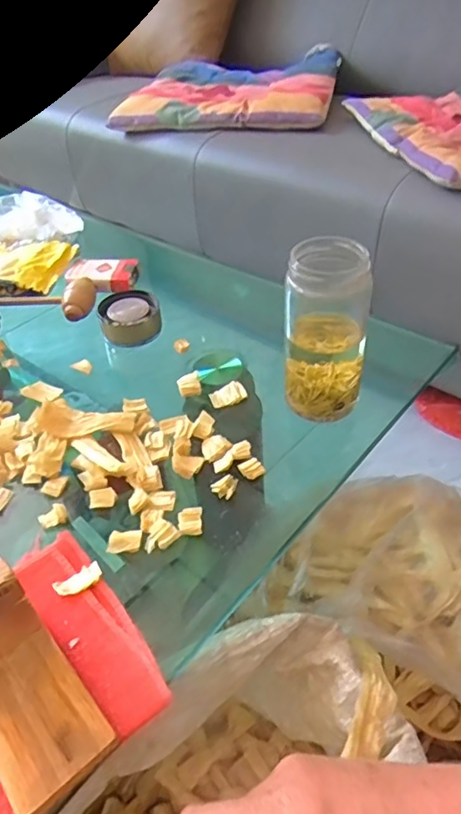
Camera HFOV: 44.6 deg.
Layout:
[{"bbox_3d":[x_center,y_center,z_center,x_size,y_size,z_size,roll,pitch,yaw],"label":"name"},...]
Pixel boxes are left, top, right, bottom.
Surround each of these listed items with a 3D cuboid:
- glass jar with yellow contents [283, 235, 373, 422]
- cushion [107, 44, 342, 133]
[{"bbox_3d":[0.084,-0.065,0.485,0.062,0.147,0.065,-2,43,2],"label":"glass jar with yellow contents"},{"bbox_3d":[0.006,-0.673,1.187,0.429,0.062,0.350,9,44,13],"label":"cushion"}]

